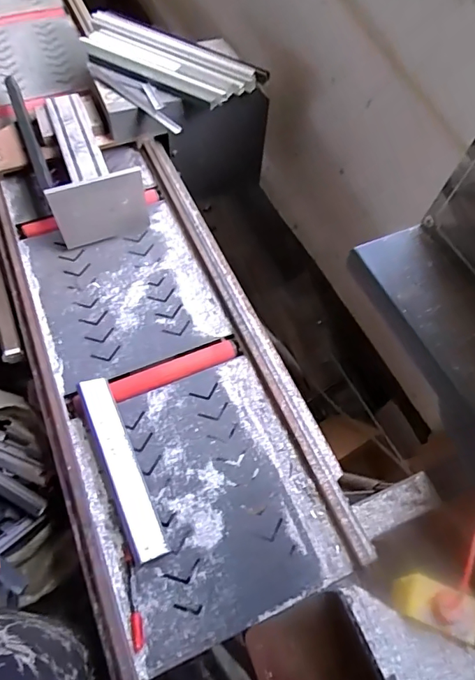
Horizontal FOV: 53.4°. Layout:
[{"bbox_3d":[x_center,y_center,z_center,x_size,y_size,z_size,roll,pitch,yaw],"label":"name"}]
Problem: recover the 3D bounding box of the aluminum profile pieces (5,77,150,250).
[{"bbox_3d":[-0.367,-0.416,1.045,0.173,0.159,0.442,-23,64,-14],"label":"aluminum profile pieces"}]

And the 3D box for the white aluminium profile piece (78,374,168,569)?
[{"bbox_3d":[-0.193,0.201,0.767,0.052,0.029,0.311,-21,63,-13],"label":"white aluminium profile piece"}]

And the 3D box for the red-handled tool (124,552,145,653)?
[{"bbox_3d":[-0.149,0.371,0.674,0.016,0.010,0.125,-12,61,-9],"label":"red-handled tool"}]

